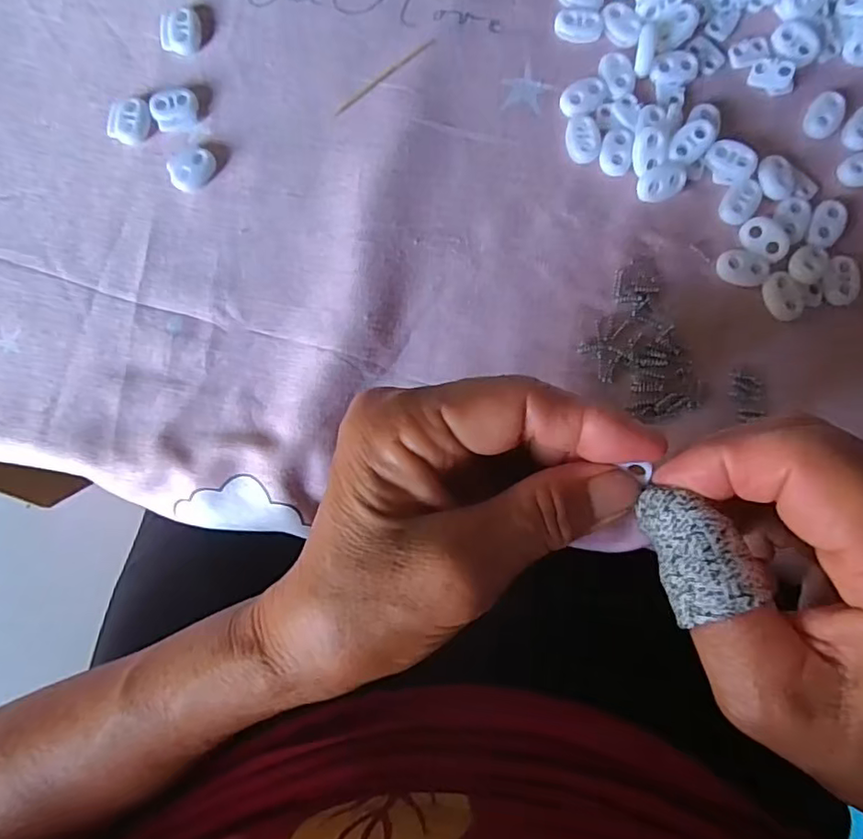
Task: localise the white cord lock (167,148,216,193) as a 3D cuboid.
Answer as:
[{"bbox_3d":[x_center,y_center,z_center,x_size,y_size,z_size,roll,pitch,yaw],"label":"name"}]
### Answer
[{"bbox_3d":[-0.111,-0.116,0.272,0.022,0.006,0.017,-27,84,-1],"label":"white cord lock"}]

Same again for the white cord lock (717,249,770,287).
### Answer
[{"bbox_3d":[0.141,-0.069,0.263,0.022,0.004,0.016,29,86,4],"label":"white cord lock"}]

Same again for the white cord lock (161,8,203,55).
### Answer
[{"bbox_3d":[-0.120,-0.186,0.279,0.019,0.007,0.020,-2,84,1],"label":"white cord lock"}]

